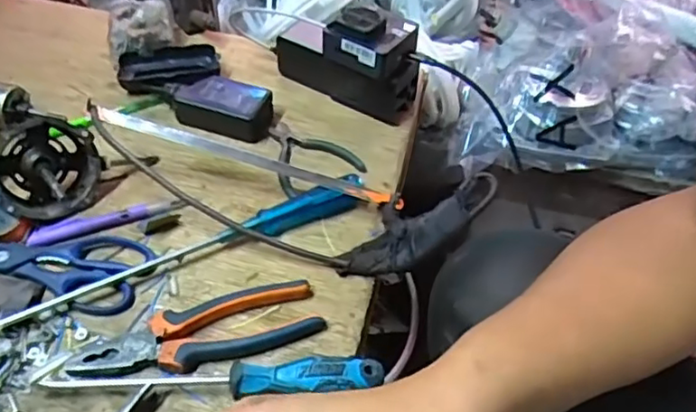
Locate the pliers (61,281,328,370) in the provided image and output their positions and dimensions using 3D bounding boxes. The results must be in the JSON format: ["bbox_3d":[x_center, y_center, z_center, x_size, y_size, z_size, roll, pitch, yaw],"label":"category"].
[{"bbox_3d":[-0.117,0.099,0.494,0.188,0.015,0.057,-12,51,-14],"label":"pliers"}]

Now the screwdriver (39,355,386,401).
[{"bbox_3d":[-0.096,0.129,0.458,0.240,0.031,0.025,-1,49,-5],"label":"screwdriver"}]

